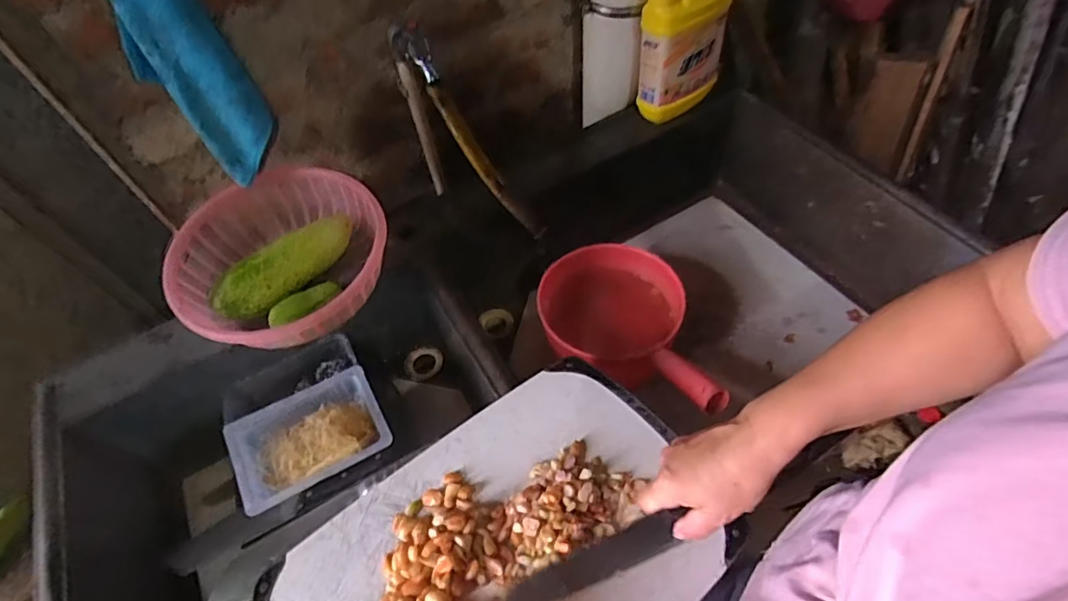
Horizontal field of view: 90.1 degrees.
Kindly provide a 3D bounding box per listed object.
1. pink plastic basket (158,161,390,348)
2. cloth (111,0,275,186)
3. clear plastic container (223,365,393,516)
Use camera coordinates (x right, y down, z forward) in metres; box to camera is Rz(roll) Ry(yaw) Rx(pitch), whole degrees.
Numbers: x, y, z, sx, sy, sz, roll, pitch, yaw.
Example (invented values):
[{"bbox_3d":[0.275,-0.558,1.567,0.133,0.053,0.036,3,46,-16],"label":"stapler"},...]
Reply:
[{"bbox_3d":[-0.323,-0.049,0.704,0.254,0.097,0.259,-26,57,-13],"label":"pink plastic basket"},{"bbox_3d":[-0.383,-0.276,0.582,0.095,0.313,0.061,-38,60,-20],"label":"cloth"},{"bbox_3d":[-0.260,0.160,0.618,0.167,0.040,0.110,-28,58,-14],"label":"clear plastic container"}]

